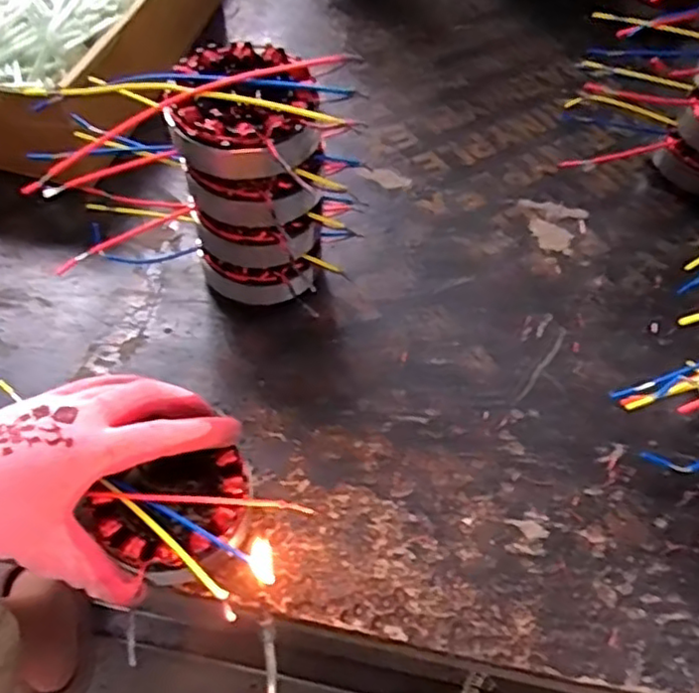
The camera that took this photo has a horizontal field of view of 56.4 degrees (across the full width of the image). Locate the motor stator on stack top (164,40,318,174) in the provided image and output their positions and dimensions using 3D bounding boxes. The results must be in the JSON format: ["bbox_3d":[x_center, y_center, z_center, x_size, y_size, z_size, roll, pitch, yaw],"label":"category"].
[{"bbox_3d":[-0.058,-0.135,0.372,0.085,0.037,0.091,4,58,-1],"label":"motor stator on stack top"}]

